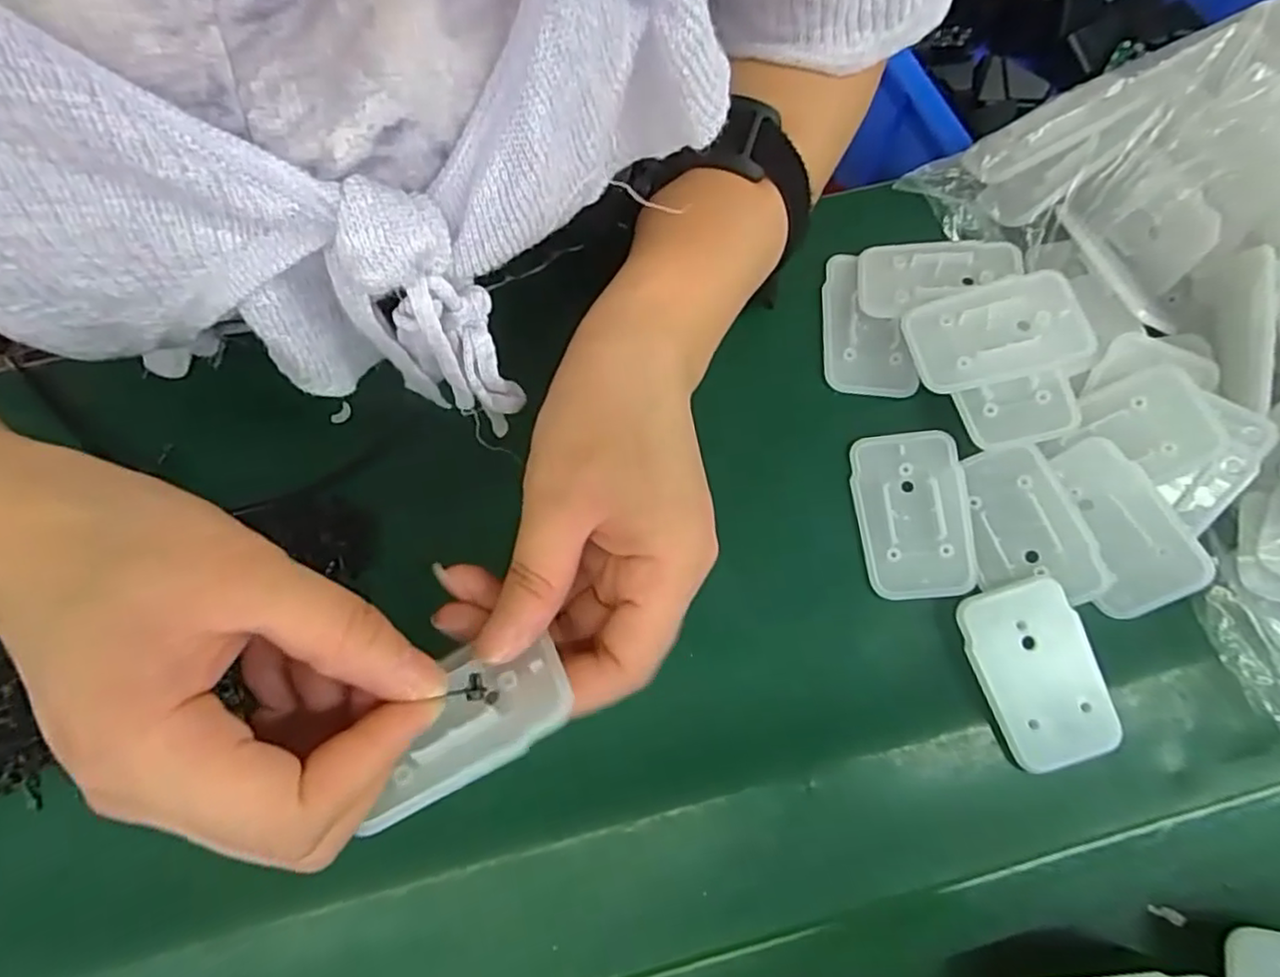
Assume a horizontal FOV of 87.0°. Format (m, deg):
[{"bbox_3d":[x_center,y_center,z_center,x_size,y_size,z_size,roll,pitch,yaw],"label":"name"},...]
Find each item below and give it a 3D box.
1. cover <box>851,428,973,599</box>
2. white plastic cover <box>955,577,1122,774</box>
[{"bbox_3d":[0.114,0.010,0.282,0.043,0.010,0.069,-5,76,-3],"label":"cover"},{"bbox_3d":[0.151,0.071,0.259,0.042,0.012,0.067,-13,76,-5],"label":"white plastic cover"}]

